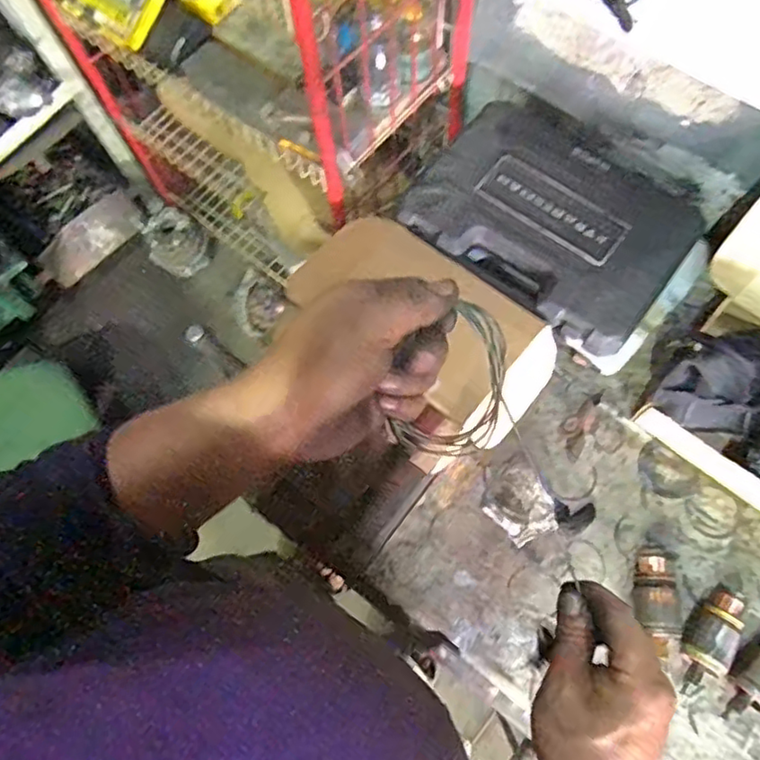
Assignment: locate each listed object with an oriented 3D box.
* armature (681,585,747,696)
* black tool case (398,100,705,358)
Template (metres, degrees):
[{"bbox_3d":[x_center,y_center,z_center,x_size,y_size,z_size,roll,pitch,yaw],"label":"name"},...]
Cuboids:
[{"bbox_3d":[0.398,0.311,0.743,0.052,0.043,0.137,31,75,12],"label":"armature"},{"bbox_3d":[0.258,-0.247,0.900,0.365,0.073,0.308,37,76,14],"label":"black tool case"}]

